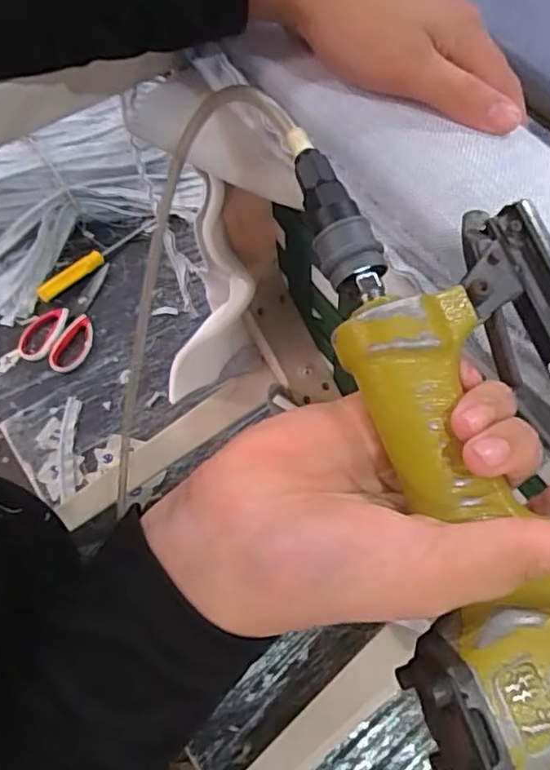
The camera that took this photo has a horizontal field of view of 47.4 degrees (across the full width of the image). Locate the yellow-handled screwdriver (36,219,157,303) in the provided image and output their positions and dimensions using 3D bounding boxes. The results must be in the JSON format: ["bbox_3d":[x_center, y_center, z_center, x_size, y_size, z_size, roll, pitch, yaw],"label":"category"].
[{"bbox_3d":[-0.283,-0.203,0.999,0.030,0.024,0.216,40,68,18],"label":"yellow-handled screwdriver"}]

